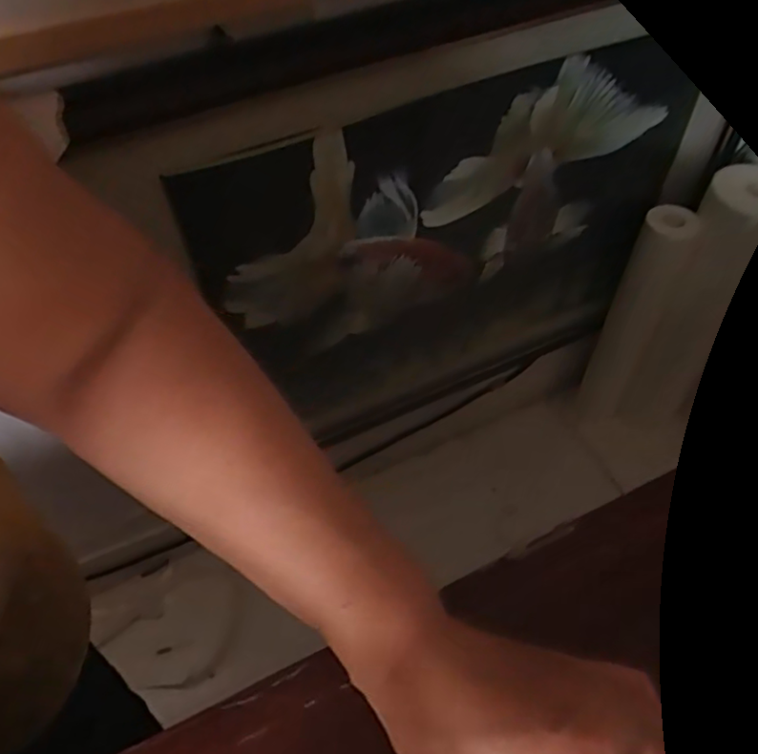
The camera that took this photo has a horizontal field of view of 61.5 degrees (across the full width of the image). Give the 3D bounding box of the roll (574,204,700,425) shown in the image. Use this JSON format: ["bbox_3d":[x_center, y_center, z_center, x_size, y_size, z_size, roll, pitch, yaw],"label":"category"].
[{"bbox_3d":[0.452,-0.095,1.150,0.093,0.490,0.069,24,56,21],"label":"roll"}]

